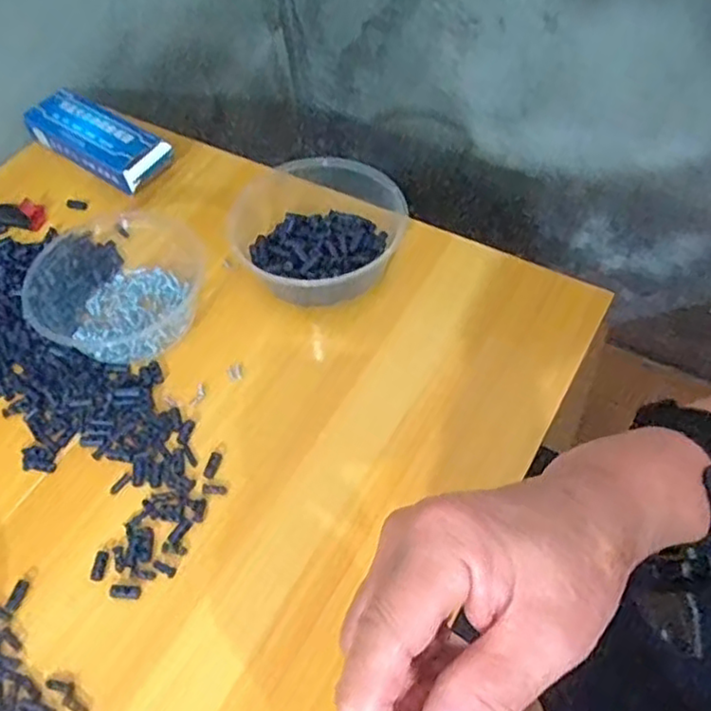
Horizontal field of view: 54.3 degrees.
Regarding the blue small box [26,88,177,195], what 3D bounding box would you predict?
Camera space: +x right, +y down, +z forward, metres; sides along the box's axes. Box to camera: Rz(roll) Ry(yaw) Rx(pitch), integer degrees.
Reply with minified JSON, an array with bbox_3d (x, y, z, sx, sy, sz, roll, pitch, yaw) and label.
[{"bbox_3d":[-0.248,-0.209,0.667,0.159,0.029,0.056,30,60,22],"label":"blue small box"}]

